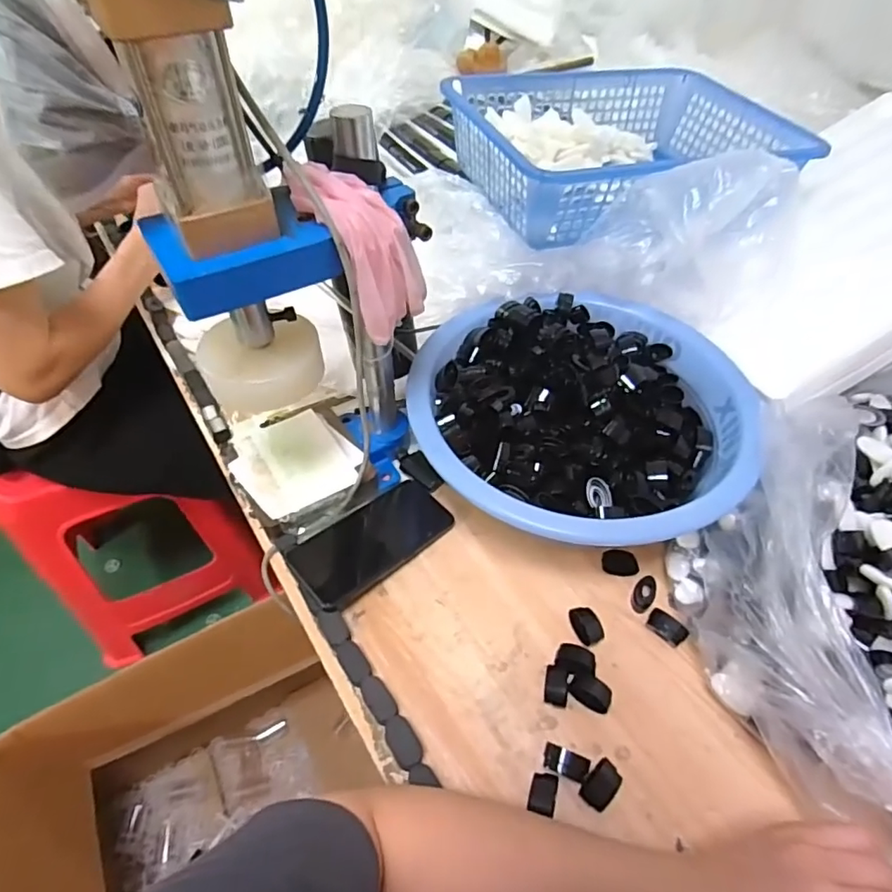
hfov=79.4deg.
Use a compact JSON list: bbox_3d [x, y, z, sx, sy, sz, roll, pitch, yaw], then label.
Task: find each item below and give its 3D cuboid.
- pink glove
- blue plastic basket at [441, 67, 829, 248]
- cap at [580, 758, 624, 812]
[{"bbox_3d":[-0.061,-0.151,0.401,0.062,0.133,0.047,-42,21,-30],"label":"pink glove"},{"bbox_3d":[0.218,-0.377,0.677,0.391,0.088,0.303,-19,52,-16],"label":"blue plastic basket"},{"bbox_3d":[0.116,0.254,0.403,0.021,0.015,0.033,35,58,26],"label":"cap"}]

